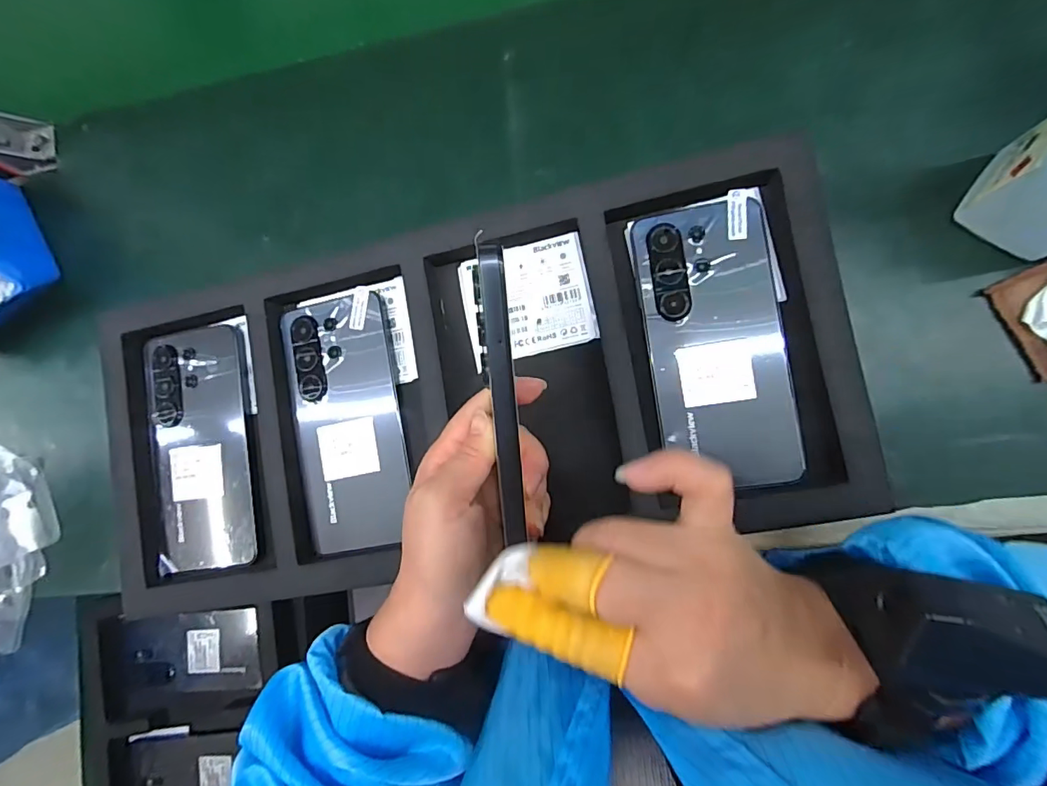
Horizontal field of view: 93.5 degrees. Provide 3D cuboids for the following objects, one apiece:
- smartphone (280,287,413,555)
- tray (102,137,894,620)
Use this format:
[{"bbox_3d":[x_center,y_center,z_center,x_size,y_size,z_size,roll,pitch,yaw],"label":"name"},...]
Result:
[{"bbox_3d":[-0.118,0.018,0.331,0.073,0.010,0.166,-12,82,9],"label":"smartphone"},{"bbox_3d":[-0.049,0.003,0.324,0.475,0.036,0.224,-8,83,9],"label":"tray"}]

